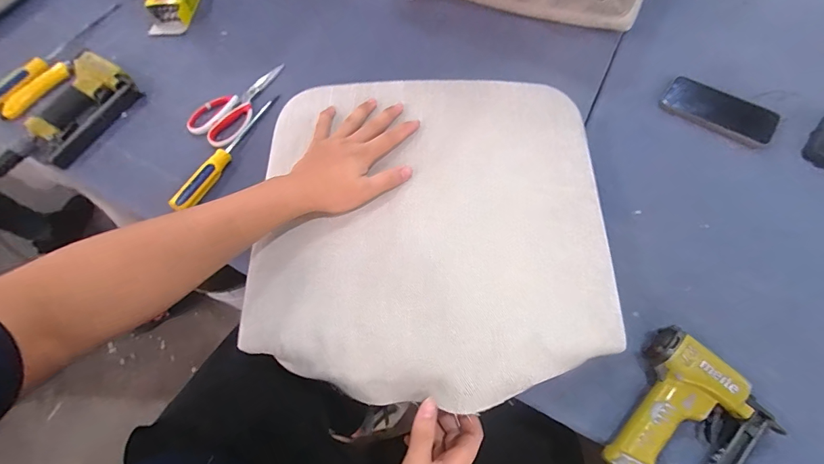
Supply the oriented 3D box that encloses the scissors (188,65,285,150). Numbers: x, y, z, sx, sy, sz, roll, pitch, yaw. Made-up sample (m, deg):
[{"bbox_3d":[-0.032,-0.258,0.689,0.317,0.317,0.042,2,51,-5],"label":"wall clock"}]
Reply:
[{"bbox_3d":[-0.281,-0.220,0.634,0.090,0.021,0.188,31,71,16],"label":"scissors"}]

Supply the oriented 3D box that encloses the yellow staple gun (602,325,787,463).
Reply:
[{"bbox_3d":[0.281,0.214,0.400,0.180,0.047,0.137,-40,70,-16],"label":"yellow staple gun"}]

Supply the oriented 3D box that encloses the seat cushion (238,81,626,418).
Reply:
[{"bbox_3d":[0.019,-0.020,0.480,0.429,0.032,0.426,-2,65,0],"label":"seat cushion"}]

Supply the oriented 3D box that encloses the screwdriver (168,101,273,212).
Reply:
[{"bbox_3d":[-0.285,-0.127,0.577,0.023,0.026,0.224,20,68,11],"label":"screwdriver"}]

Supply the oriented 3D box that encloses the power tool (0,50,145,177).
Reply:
[{"bbox_3d":[-0.570,-0.183,0.624,0.133,0.056,0.239,22,69,12],"label":"power tool"}]

